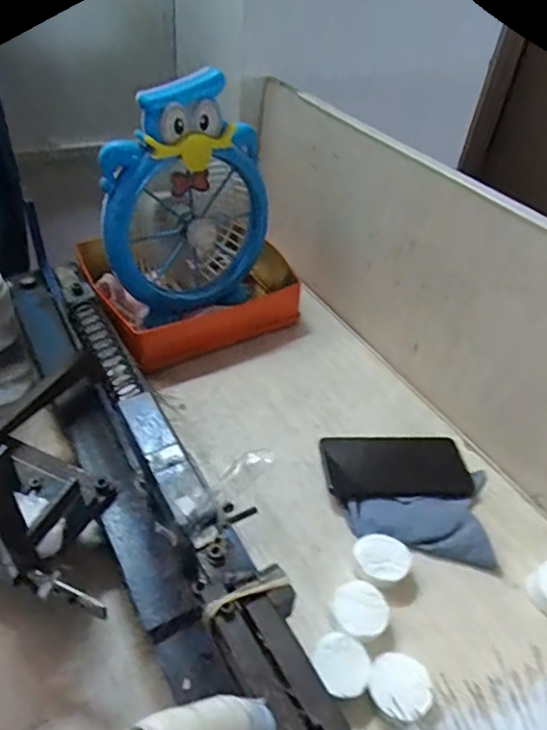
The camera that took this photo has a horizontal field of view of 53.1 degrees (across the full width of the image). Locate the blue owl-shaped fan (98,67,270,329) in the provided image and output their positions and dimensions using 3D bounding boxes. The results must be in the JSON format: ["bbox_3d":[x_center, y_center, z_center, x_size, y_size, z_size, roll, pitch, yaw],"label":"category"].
[{"bbox_3d":[-0.111,-0.206,0.704,0.227,0.272,0.093,-29,53,-32],"label":"blue owl-shaped fan"}]

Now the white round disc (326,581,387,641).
[{"bbox_3d":[0.072,0.213,0.471,0.048,0.020,0.050,3,43,-3],"label":"white round disc"}]

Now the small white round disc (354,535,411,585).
[{"bbox_3d":[0.102,0.179,0.508,0.048,0.015,0.046,3,43,-3],"label":"small white round disc"}]

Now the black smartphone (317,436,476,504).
[{"bbox_3d":[0.133,0.109,0.594,0.157,0.012,0.078,-2,43,-9],"label":"black smartphone"}]

